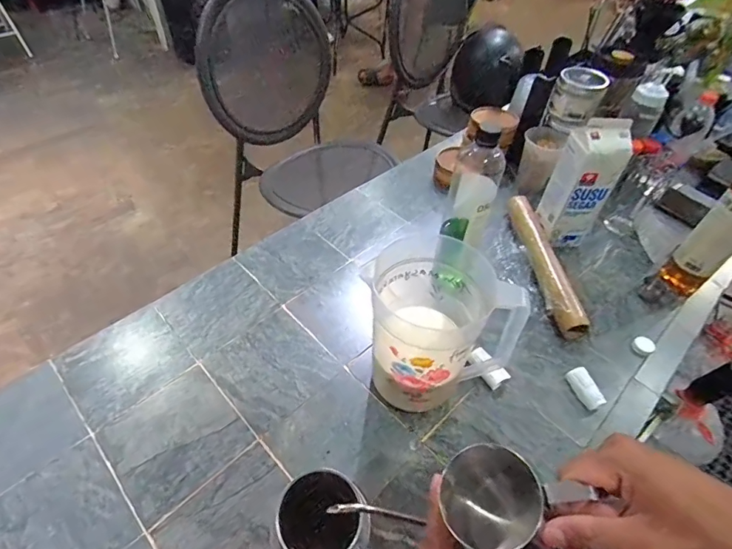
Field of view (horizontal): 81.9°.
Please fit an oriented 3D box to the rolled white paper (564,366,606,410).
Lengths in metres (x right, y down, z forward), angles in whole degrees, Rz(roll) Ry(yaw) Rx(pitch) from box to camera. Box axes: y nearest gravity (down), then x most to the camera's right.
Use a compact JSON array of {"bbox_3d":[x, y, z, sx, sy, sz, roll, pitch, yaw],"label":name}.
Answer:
[{"bbox_3d":[0.309,0.159,0.595,0.027,0.020,0.058,-13,51,-14],"label":"rolled white paper"}]

